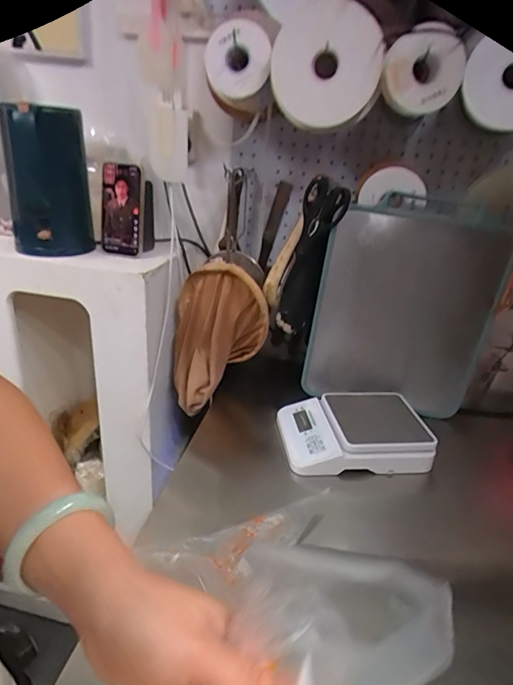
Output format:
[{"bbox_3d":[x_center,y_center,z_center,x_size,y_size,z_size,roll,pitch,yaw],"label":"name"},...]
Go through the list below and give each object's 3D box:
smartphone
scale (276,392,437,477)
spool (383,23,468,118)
[{"bbox_3d":[-0.248,-0.241,0.827,0.076,0.158,0.010,9,16,11],"label":"smartphone"},{"bbox_3d":[0.153,0.139,0.727,0.227,0.045,0.163,2,25,-6],"label":"scale"},{"bbox_3d":[0.235,-0.383,0.633,0.107,0.112,0.066,12,26,15],"label":"spool"}]

